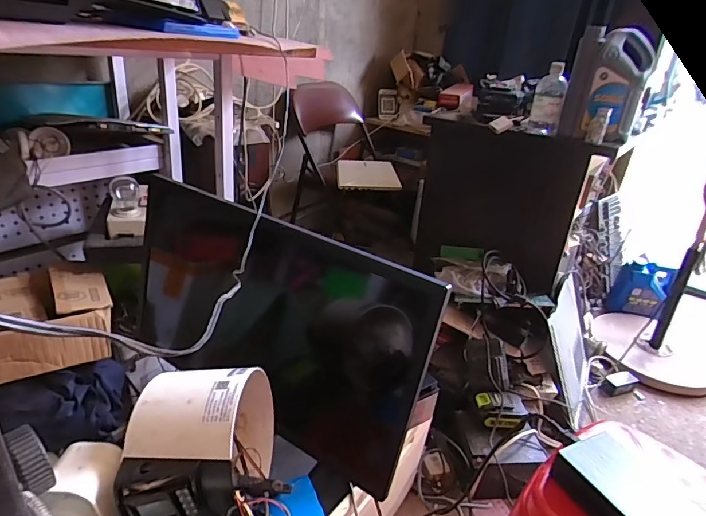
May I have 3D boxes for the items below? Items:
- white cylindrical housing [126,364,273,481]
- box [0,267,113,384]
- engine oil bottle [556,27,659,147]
[{"bbox_3d":[-0.150,0.173,0.459,0.120,0.121,0.126,6,26,-1],"label":"white cylindrical housing"},{"bbox_3d":[-0.604,0.109,0.873,0.209,0.096,0.257,-12,31,-34],"label":"box"},{"bbox_3d":[0.661,-0.450,1.145,0.172,0.265,0.158,19,28,23],"label":"engine oil bottle"}]

